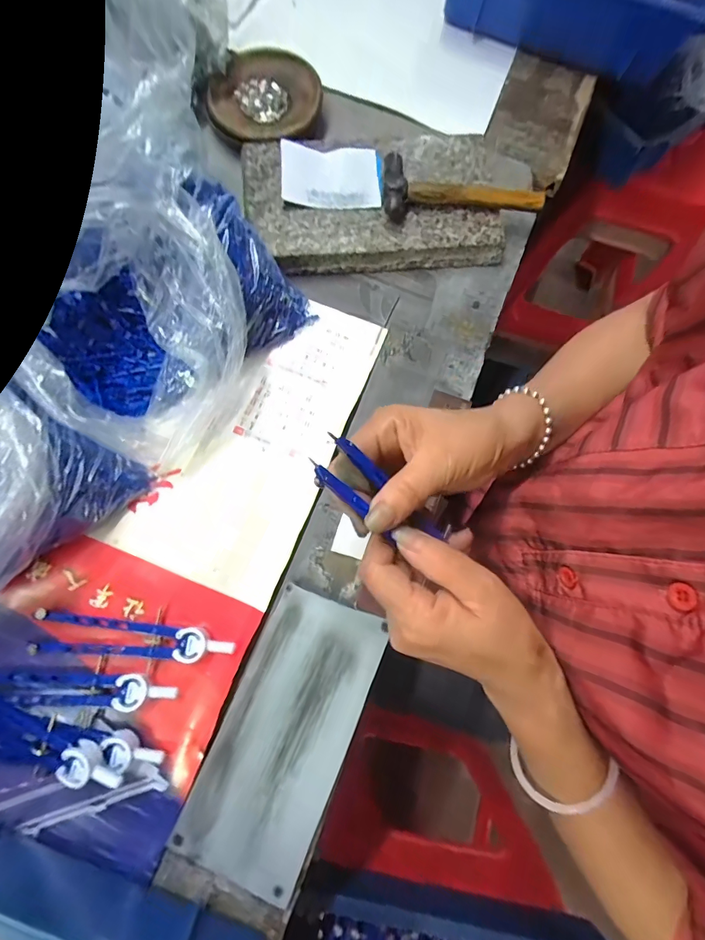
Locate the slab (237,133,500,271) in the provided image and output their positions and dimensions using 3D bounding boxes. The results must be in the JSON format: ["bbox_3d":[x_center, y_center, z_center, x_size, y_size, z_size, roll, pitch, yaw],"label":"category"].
[{"bbox_3d":[0.019,-0.268,0.399,0.241,0.031,0.140,-5,77,-3],"label":"slab"}]

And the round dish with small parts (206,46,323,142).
[{"bbox_3d":[-0.087,-0.376,0.411,0.102,0.029,0.112,0,76,-2],"label":"round dish with small parts"}]

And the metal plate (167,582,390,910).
[{"bbox_3d":[-0.049,0.195,0.299,0.092,0.008,0.194,23,77,2],"label":"metal plate"}]

